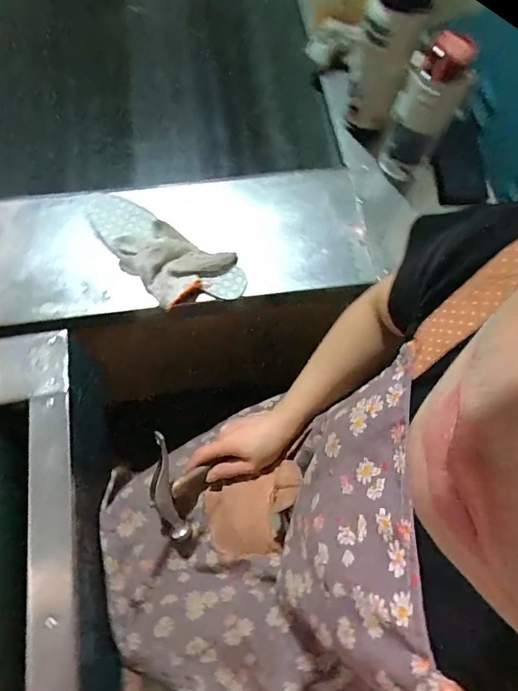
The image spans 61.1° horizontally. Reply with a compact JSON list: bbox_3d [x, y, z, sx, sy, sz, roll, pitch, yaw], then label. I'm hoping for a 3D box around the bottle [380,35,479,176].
[{"bbox_3d":[0.229,-0.327,0.600,0.081,0.203,0.087,22,72,8],"label":"bottle"}]

